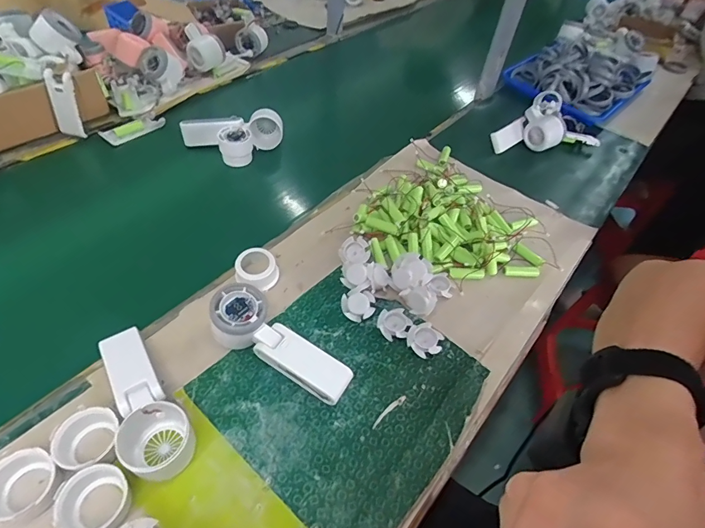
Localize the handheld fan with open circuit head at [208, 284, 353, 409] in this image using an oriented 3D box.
[{"bbox_3d":[-0.080,0.090,0.462,0.169,0.047,0.061,34,54,7],"label":"handheld fan with open circuit head"}]

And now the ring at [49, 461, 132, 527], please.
[{"bbox_3d":[-0.218,0.198,0.357,0.048,0.026,0.053,22,50,13],"label":"ring"}]

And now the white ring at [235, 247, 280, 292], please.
[{"bbox_3d":[-0.120,0.008,0.533,0.055,0.034,0.060,-6,50,-11],"label":"white ring"}]

